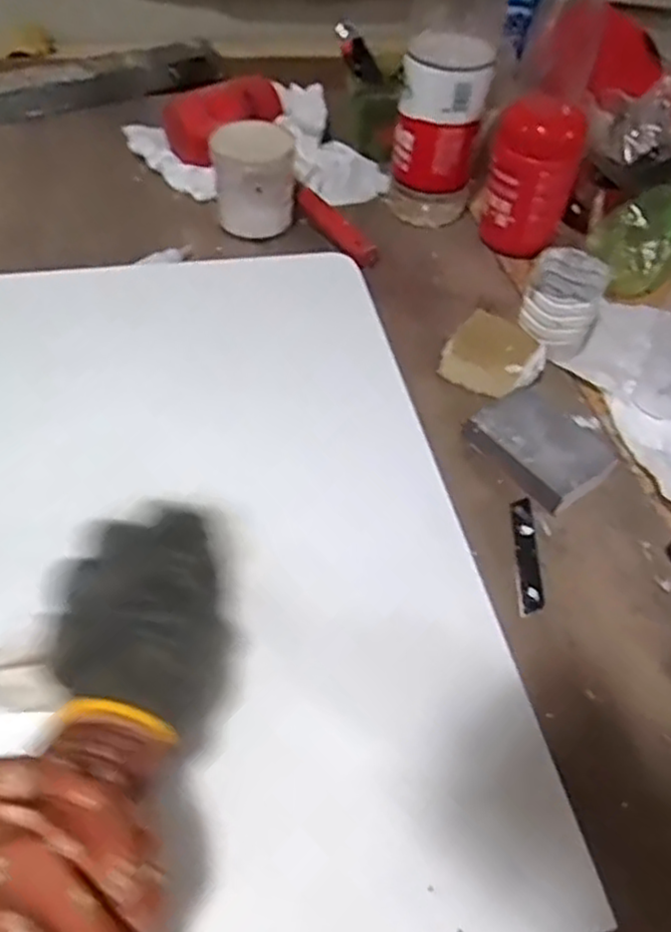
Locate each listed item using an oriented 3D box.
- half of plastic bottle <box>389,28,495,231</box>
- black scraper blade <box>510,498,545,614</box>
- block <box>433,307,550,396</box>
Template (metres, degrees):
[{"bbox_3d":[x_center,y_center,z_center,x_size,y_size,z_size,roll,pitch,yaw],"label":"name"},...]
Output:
[{"bbox_3d":[0.108,-0.352,0.752,0.095,0.171,0.098,15,51,11],"label":"half of plastic bottle"},{"bbox_3d":[0.137,0.062,0.511,0.015,0.004,0.095,0,48,5],"label":"black scraper blade"},{"bbox_3d":[0.134,-0.092,0.608,0.076,0.046,0.052,29,55,22],"label":"block"}]

